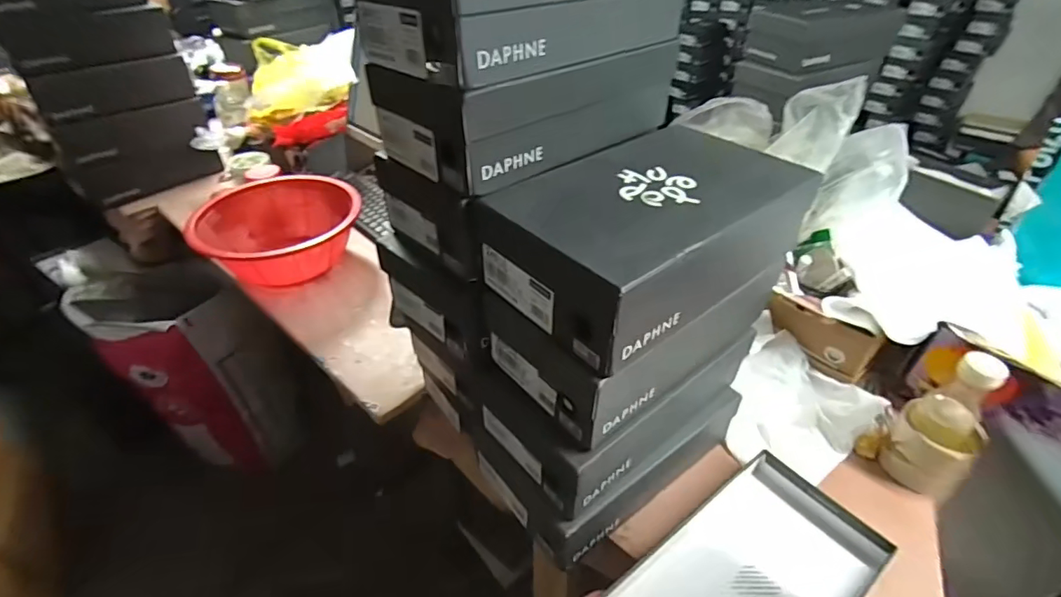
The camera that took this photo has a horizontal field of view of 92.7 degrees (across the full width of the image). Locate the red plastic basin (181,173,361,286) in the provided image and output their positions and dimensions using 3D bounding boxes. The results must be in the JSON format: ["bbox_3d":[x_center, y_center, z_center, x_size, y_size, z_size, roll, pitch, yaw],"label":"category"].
[{"bbox_3d":[-0.483,-0.125,0.998,0.282,0.123,0.268,0,40,0],"label":"red plastic basin"}]

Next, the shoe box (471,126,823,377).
[{"bbox_3d":[0.116,-0.068,0.495,0.285,0.099,0.174,-27,46,-28],"label":"shoe box"}]

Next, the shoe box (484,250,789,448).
[{"bbox_3d":[0.123,0.013,0.550,0.292,0.095,0.158,-25,46,-27],"label":"shoe box"}]

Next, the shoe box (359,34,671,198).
[{"bbox_3d":[0.011,-0.217,0.538,0.305,0.094,0.137,-29,48,-30],"label":"shoe box"}]

